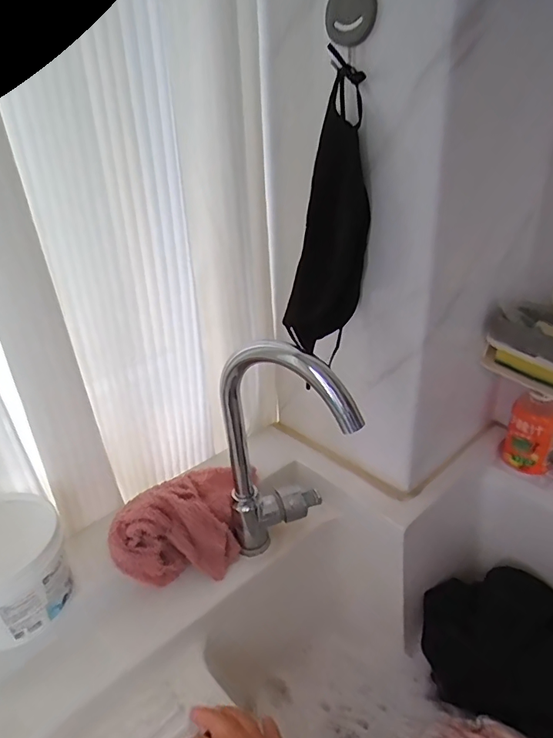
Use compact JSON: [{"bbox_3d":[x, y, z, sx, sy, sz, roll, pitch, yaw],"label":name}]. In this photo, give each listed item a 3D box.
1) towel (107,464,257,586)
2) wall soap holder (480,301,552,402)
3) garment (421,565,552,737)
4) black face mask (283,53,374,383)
[{"bbox_3d":[-0.108,0.193,0.612,0.106,0.100,0.183,13,34,28],"label":"towel"},{"bbox_3d":[0.350,-0.021,0.616,0.093,0.086,0.143,-20,33,-25],"label":"wall soap holder"},{"bbox_3d":[0.324,0.346,0.613,0.234,0.098,0.189,15,35,30],"label":"garment"},{"bbox_3d":[0.055,-0.161,0.546,0.092,0.286,0.048,-16,32,-20],"label":"black face mask"}]

